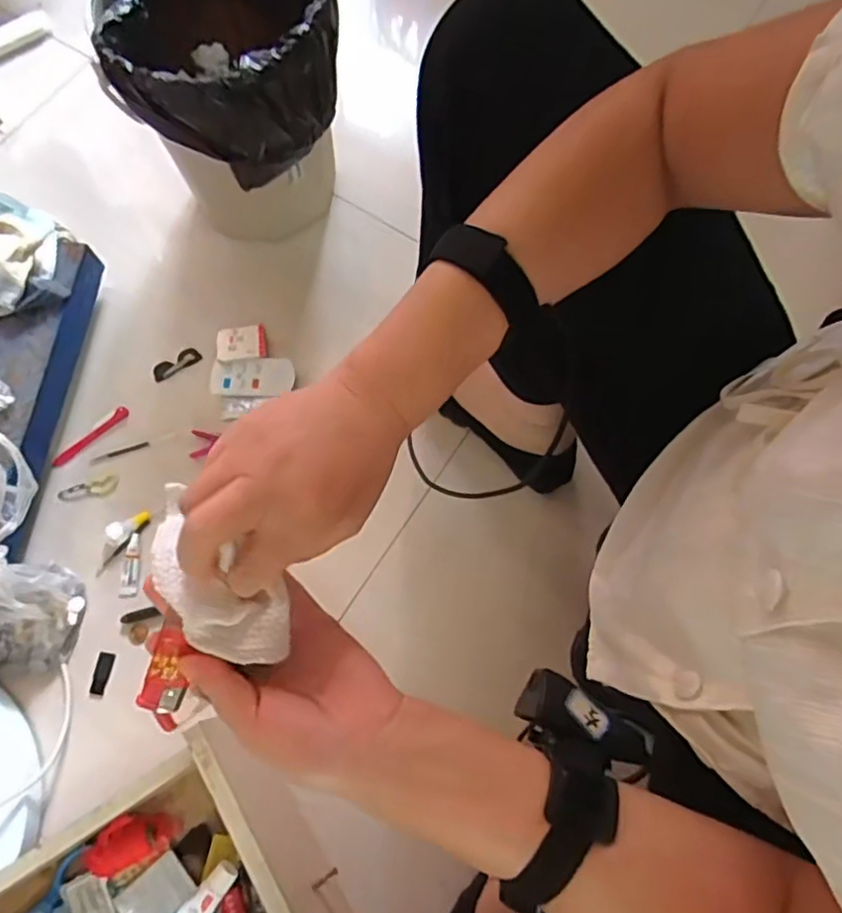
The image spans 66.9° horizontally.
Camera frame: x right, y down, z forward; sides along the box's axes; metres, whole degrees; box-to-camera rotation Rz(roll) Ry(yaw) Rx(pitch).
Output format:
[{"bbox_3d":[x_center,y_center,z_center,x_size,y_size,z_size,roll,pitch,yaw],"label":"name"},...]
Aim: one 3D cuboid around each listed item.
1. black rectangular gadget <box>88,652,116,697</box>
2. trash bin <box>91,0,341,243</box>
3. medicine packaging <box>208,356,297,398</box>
[{"bbox_3d":[-0.347,0.237,0.693,0.018,0.004,0.046,4,72,2],"label":"black rectangular gadget"},{"bbox_3d":[-0.211,-0.419,0.748,0.225,0.254,0.235,-18,73,-5],"label":"trash bin"},{"bbox_3d":[-0.209,-0.096,0.789,0.105,0.013,0.052,-4,72,-1],"label":"medicine packaging"}]

